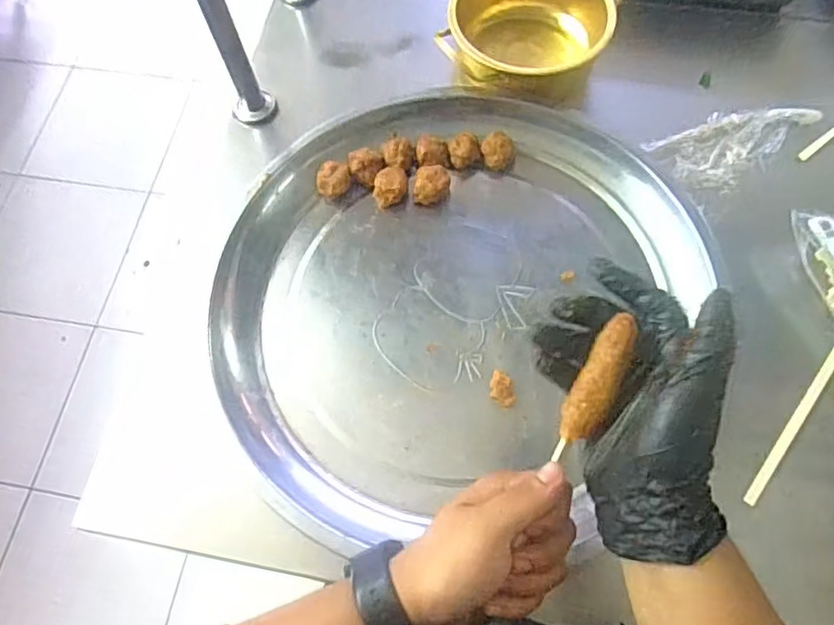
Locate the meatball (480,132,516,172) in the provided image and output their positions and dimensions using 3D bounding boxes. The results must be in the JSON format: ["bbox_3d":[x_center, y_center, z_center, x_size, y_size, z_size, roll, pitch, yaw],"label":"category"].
[{"bbox_3d":[0.085,-0.170,0.663,0.033,0.028,0.030,-1,67,3],"label":"meatball"}]

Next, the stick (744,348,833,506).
[{"bbox_3d":[0.336,0.096,0.552,0.010,0.008,0.179,36,73,17],"label":"stick"}]

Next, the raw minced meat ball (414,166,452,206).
[{"bbox_3d":[0.016,-0.132,0.655,0.038,0.026,0.040,-1,67,3],"label":"raw minced meat ball"}]

